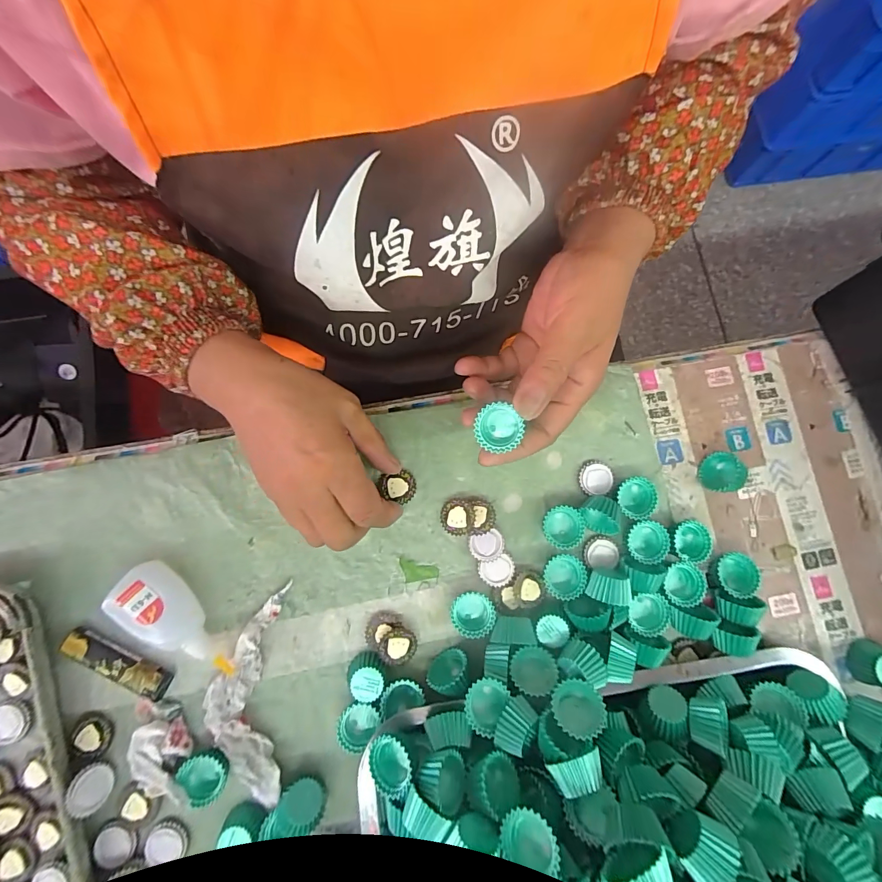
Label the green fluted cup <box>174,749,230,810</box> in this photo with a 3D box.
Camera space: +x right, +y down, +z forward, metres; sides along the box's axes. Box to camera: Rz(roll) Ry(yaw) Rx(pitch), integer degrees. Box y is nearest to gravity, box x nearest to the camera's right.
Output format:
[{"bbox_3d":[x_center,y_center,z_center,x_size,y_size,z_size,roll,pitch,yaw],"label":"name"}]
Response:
[{"bbox_3d":[-0.163,0.232,0.279,0.027,0.017,0.031,-32,83,-7],"label":"green fluted cup"}]

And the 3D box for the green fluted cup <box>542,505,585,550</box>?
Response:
[{"bbox_3d":[0.094,0.067,0.313,0.030,0.014,0.032,0,80,-2],"label":"green fluted cup"}]

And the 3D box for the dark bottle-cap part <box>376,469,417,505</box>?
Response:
[{"bbox_3d":[-0.033,0.036,0.318,0.027,0.005,0.024,-3,79,-2],"label":"dark bottle-cap part"}]

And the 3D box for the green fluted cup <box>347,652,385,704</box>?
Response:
[{"bbox_3d":[-0.055,0.171,0.291,0.028,0.016,0.029,0,80,-2],"label":"green fluted cup"}]

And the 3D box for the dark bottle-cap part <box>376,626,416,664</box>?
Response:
[{"bbox_3d":[-0.032,0.153,0.299,0.027,0.010,0.026,0,80,-2],"label":"dark bottle-cap part"}]

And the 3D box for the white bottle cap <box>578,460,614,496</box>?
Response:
[{"bbox_3d":[0.125,0.030,0.324,0.026,0.008,0.028,0,80,-2],"label":"white bottle cap"}]

